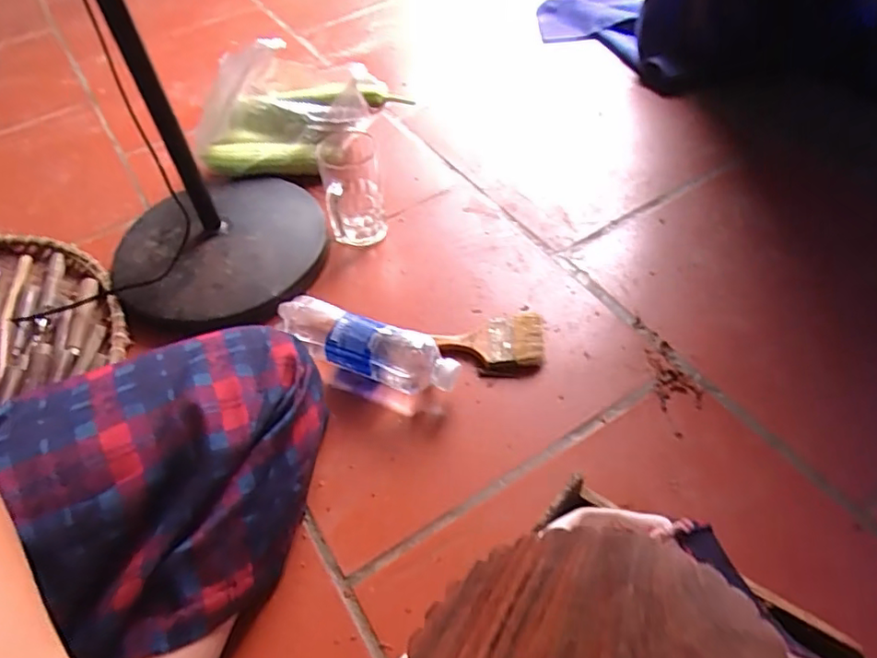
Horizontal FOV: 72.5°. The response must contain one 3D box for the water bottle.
[{"bbox_3d":[-0.077,0.023,0.647,0.211,0.064,0.059,16,53,18],"label":"water bottle"}]

